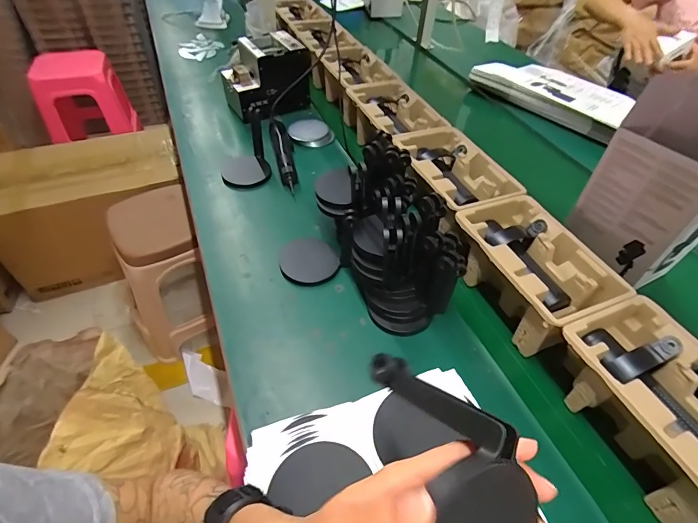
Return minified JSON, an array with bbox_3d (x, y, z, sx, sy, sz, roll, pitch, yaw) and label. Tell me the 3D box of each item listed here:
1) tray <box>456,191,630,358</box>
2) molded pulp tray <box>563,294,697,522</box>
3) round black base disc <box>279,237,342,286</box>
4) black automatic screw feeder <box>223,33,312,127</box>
[{"bbox_3d":[0.271,0.012,0.600,0.148,0.096,0.228,-15,53,-18],"label":"tray"},{"bbox_3d":[0.365,0.168,0.463,0.142,0.097,0.225,-15,53,-19],"label":"molded pulp tray"},{"bbox_3d":[-0.069,-0.002,0.667,0.095,0.006,0.106,-16,53,-14],"label":"round black base disc"},{"bbox_3d":[-0.200,-0.456,0.978,0.195,0.154,0.127,-22,55,-23],"label":"black automatic screw feeder"}]

